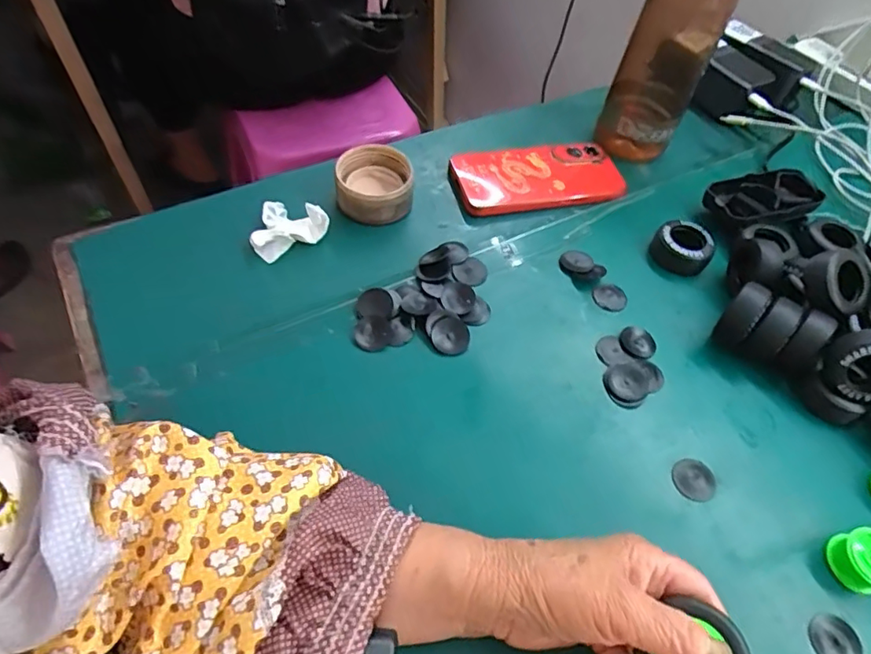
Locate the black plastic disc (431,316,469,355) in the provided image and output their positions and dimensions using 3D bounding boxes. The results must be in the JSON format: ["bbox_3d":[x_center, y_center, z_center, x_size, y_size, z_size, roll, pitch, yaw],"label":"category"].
[{"bbox_3d":[0.011,0.007,0.414,0.028,0.004,0.028,2,79,-8],"label":"black plastic disc"}]

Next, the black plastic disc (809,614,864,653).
[{"bbox_3d":[0.232,0.181,0.319,0.028,0.004,0.028,3,53,-4],"label":"black plastic disc"}]

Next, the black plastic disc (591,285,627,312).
[{"bbox_3d":[0.143,-0.024,0.451,0.026,0.004,0.025,3,53,-4],"label":"black plastic disc"}]

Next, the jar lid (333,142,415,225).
[{"bbox_3d":[-0.052,-0.122,0.484,0.063,0.045,0.060,3,53,-4],"label":"jar lid"}]

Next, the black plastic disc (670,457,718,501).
[{"bbox_3d":[0.173,0.101,0.367,0.028,0.005,0.028,3,53,-4],"label":"black plastic disc"}]

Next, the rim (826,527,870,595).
[{"bbox_3d":[0.263,0.143,0.338,0.032,0.021,0.034,-7,55,-11],"label":"rim"}]

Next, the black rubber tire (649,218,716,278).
[{"bbox_3d":[0.216,-0.070,0.482,0.049,0.023,0.048,30,56,16],"label":"black rubber tire"}]

